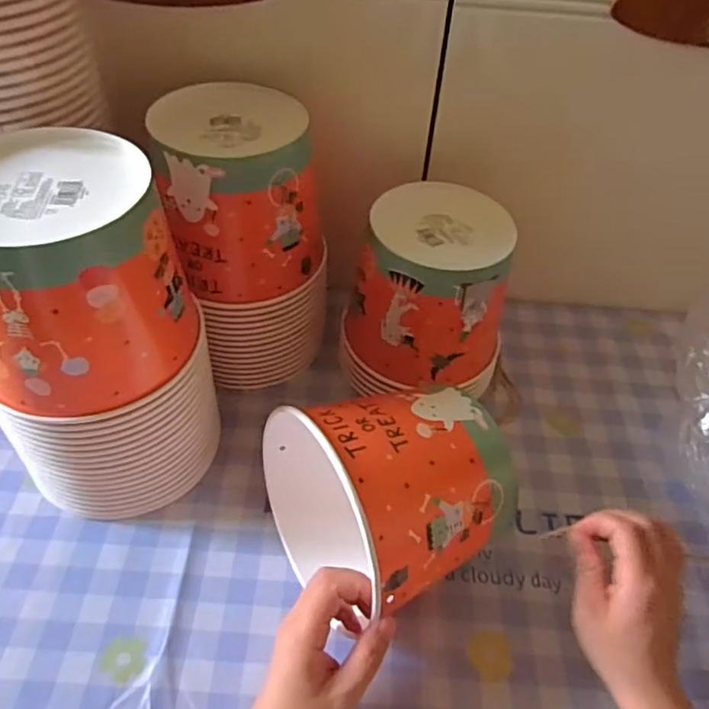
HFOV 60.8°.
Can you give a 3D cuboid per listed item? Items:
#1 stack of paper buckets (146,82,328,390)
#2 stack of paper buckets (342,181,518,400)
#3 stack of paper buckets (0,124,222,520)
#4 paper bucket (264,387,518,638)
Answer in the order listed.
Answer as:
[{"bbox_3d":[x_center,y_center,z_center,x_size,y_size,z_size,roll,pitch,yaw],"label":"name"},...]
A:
[{"bbox_3d":[-0.095,-0.098,0.568,0.137,0.240,0.144,-7,48,-11],"label":"stack of paper buckets"},{"bbox_3d":[0.076,-0.050,0.591,0.145,0.174,0.147,15,49,10],"label":"stack of paper buckets"},{"bbox_3d":[-0.192,-0.007,0.460,0.148,0.268,0.151,-15,50,-17],"label":"stack of paper buckets"},{"bbox_3d":[0.019,0.087,0.454,0.136,0.146,0.168,-30,56,-28],"label":"paper bucket"}]

